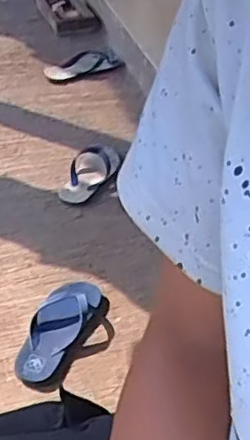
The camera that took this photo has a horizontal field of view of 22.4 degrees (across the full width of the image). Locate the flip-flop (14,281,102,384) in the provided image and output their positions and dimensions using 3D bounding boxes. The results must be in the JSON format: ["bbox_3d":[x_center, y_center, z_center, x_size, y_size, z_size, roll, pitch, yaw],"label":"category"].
[{"bbox_3d":[-0.135,0.212,1.262,0.093,0.048,0.251,20,43,18],"label":"flip-flop"}]

